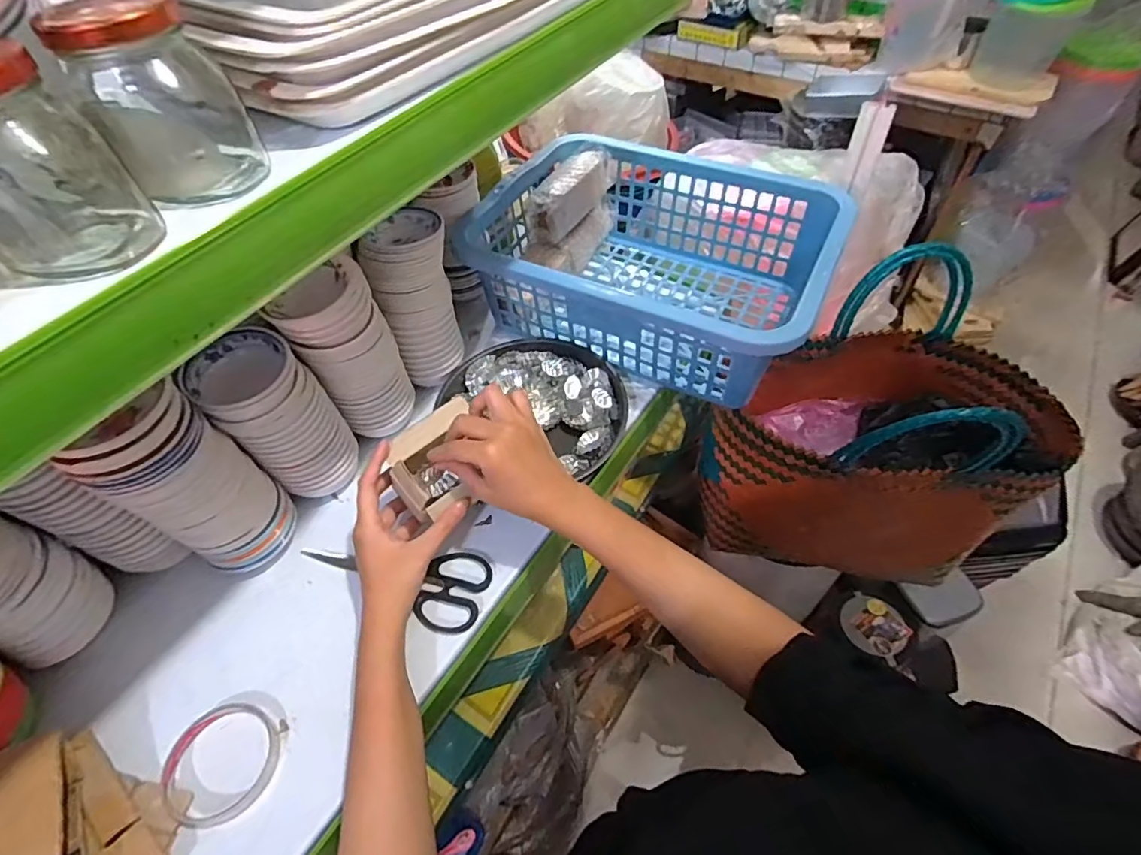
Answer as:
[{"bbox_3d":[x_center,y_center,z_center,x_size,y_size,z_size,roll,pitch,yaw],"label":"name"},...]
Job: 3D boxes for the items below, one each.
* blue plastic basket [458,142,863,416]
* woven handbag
[{"bbox_3d":[0.104,-0.210,0.703,0.403,0.141,0.297,19,56,16],"label":"blue plastic basket"},{"bbox_3d":[0.390,-0.004,0.707,0.393,0.362,0.269,-2,53,1],"label":"woven handbag"}]

